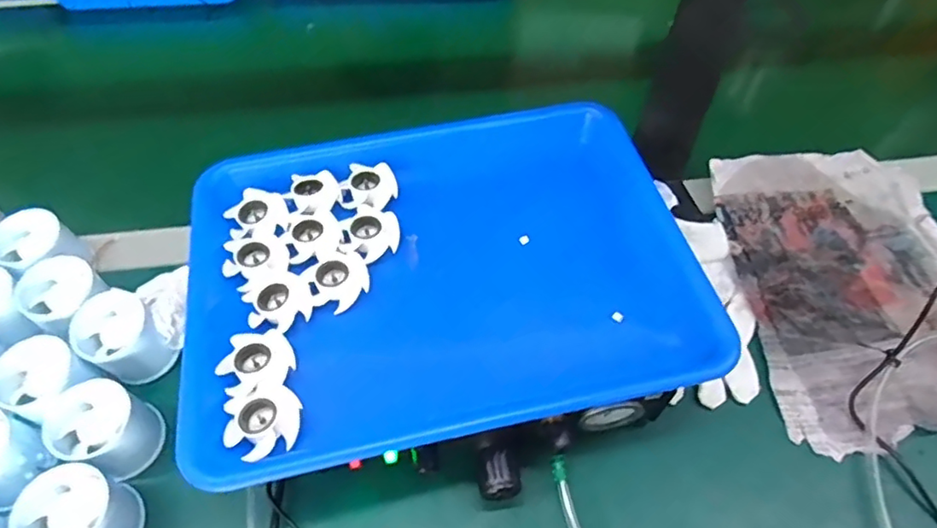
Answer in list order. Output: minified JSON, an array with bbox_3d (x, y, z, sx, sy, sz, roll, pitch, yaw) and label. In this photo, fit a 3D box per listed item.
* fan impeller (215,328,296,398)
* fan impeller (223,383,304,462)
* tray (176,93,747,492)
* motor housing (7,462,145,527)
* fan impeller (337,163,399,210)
[{"bbox_3d":[-0.133,0.060,0.359,0.044,0.011,0.038,-32,61,-21],"label":"fan impeller"},{"bbox_3d":[-0.121,0.091,0.341,0.041,0.011,0.041,-14,56,-10],"label":"fan impeller"},{"bbox_3d":[-0.021,-0.006,0.410,0.332,0.036,0.257,-11,55,-8],"label":"tray"},{"bbox_3d":[-0.237,0.156,0.354,0.057,0.044,0.051,19,57,12],"label":"motor housing"},{"bbox_3d":[-0.078,-0.059,0.446,0.045,0.014,0.039,-7,55,-5],"label":"fan impeller"}]

